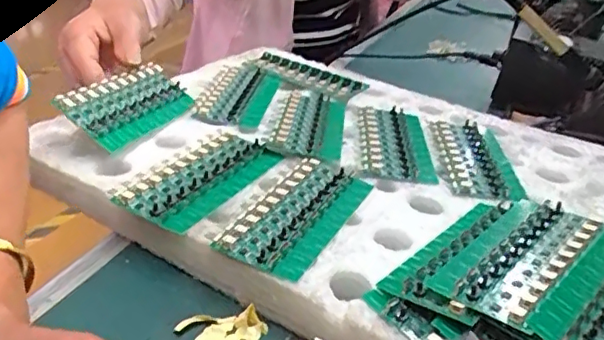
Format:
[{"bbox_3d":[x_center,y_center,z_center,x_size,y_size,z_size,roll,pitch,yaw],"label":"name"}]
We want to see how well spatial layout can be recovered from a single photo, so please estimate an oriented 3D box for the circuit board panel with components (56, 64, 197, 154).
[{"bbox_3d":[-0.148,-0.057,0.496,0.059,0.008,0.128,45,31,-1],"label":"circuit board panel with components"}]

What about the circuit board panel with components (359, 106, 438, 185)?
[{"bbox_3d":[0.084,-0.028,0.528,0.061,0.007,0.135,7,29,1],"label":"circuit board panel with components"}]

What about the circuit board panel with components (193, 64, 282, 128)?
[{"bbox_3d":[-0.063,-0.078,0.591,0.064,0.010,0.140,9,29,5],"label":"circuit board panel with components"}]

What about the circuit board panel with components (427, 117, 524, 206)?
[{"bbox_3d":[0.155,-0.011,0.515,0.062,0.009,0.157,6,29,0],"label":"circuit board panel with components"}]

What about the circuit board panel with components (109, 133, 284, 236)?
[{"bbox_3d":[-0.074,0.004,0.439,0.062,0.006,0.132,19,31,22],"label":"circuit board panel with components"}]

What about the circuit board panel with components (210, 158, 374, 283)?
[{"bbox_3d":[0.002,0.029,0.413,0.059,0.008,0.140,18,31,21],"label":"circuit board panel with components"}]

